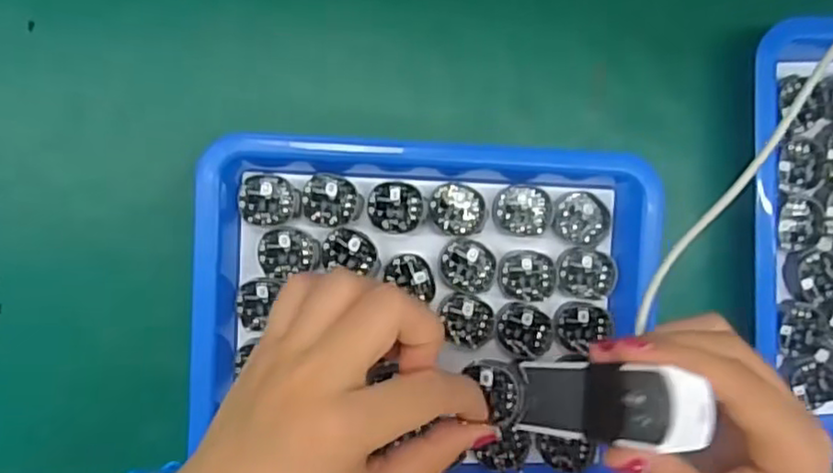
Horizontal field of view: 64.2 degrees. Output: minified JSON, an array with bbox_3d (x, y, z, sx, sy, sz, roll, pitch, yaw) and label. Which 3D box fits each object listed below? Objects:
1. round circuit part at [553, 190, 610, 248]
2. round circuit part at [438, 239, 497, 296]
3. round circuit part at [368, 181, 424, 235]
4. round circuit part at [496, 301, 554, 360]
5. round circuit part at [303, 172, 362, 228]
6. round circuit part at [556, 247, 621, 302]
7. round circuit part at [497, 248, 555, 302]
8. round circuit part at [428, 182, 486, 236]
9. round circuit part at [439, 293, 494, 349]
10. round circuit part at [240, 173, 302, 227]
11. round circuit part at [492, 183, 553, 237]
[{"bbox_3d":[0.082,-0.009,0.328,0.025,0.004,0.029,-43,94,-1],"label":"round circuit part"},{"bbox_3d":[0.025,0.015,0.325,0.027,0.004,0.026,0,92,-4],"label":"round circuit part"},{"bbox_3d":[-0.010,-0.014,0.321,0.026,0.004,0.024,-1,92,-4],"label":"round circuit part"},{"bbox_3d":[0.054,0.047,0.331,0.028,0.005,0.028,0,92,-4],"label":"round circuit part"},{"bbox_3d":[-0.040,-0.017,0.317,0.028,0.004,0.024,14,91,-4],"label":"round circuit part"},{"bbox_3d":[0.085,0.018,0.331,0.030,0.005,0.026,-2,92,-4],"label":"round circuit part"},{"bbox_3d":[0.054,0.019,0.327,0.027,0.004,0.025,0,92,-4],"label":"round circuit part"},{"bbox_3d":[0.020,-0.013,0.324,0.028,0.010,0.025,9,91,-4],"label":"round circuit part"},{"bbox_3d":[0.026,0.041,0.327,0.024,0.004,0.028,-24,94,-3],"label":"round circuit part"},{"bbox_3d":[-0.069,-0.017,0.315,0.028,0.004,0.023,0,92,-4],"label":"round circuit part"},{"bbox_3d":[0.053,-0.013,0.326,0.027,0.004,0.025,0,92,-4],"label":"round circuit part"}]

